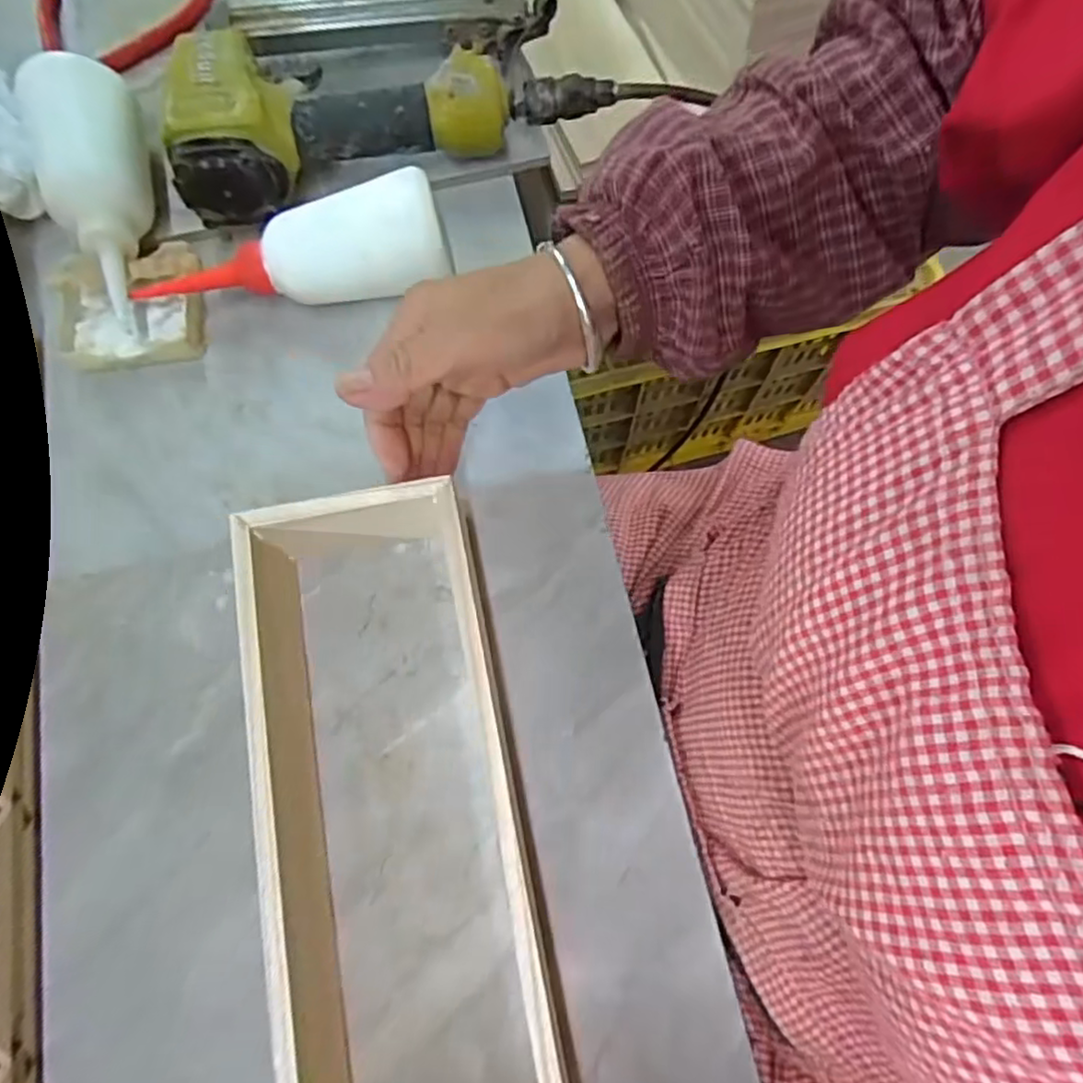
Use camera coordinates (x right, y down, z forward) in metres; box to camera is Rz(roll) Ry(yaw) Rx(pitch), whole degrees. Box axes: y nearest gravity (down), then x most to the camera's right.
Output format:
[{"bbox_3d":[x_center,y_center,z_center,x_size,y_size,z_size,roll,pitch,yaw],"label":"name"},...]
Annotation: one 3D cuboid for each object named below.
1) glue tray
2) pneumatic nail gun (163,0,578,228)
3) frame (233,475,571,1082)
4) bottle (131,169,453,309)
[{"bbox_3d":[-0.245,-0.139,0.393,0.084,0.027,0.071,-5,74,-1],"label":"glue tray"},{"bbox_3d":[-0.108,-0.289,0.408,0.236,0.067,0.136,-18,74,-5],"label":"pneumatic nail gun"},{"bbox_3d":[-0.064,0.118,0.290,0.109,0.064,0.277,-12,72,-3],"label":"frame"},{"bbox_3d":[-0.134,-0.161,0.379,0.158,0.052,0.050,-9,74,-2],"label":"bottle"}]

